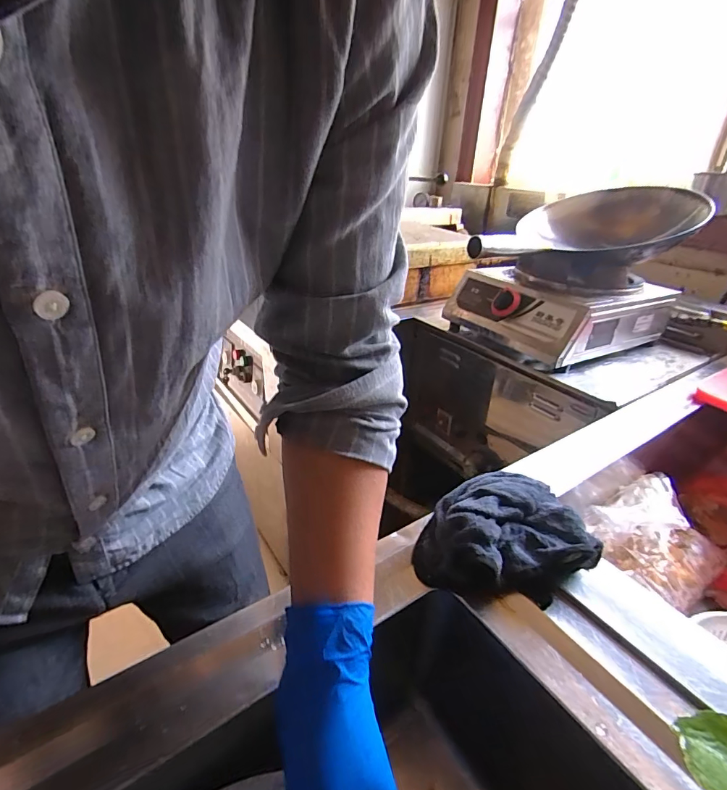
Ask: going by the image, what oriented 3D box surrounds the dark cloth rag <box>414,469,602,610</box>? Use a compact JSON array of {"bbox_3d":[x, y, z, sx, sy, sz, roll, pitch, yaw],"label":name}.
[{"bbox_3d":[0.131,0.133,0.410,0.162,0.050,0.130,-9,30,-23],"label":"dark cloth rag"}]

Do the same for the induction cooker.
[{"bbox_3d":[0.440,-0.197,0.904,0.413,0.134,0.313,-13,32,-28],"label":"induction cooker"}]

